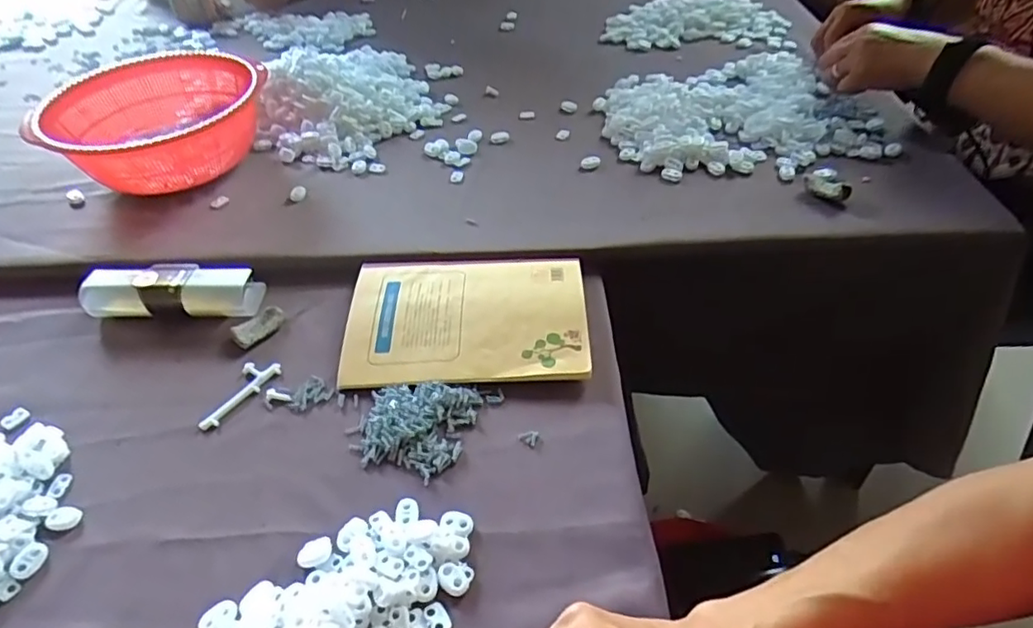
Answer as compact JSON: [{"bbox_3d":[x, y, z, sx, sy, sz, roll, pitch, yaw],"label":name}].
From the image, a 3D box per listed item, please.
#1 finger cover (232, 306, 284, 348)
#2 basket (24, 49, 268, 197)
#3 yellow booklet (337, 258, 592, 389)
[{"bbox_3d":[-0.231,0.009,0.544,0.045,0.007,0.025,-34,52,-26],"label":"finger cover"},{"bbox_3d":[-0.419,-0.227,0.723,0.236,0.091,0.174,-26,49,-20],"label":"basket"},{"bbox_3d":[-0.044,0.000,0.532,0.205,0.018,0.139,-2,45,3],"label":"yellow booklet"}]

